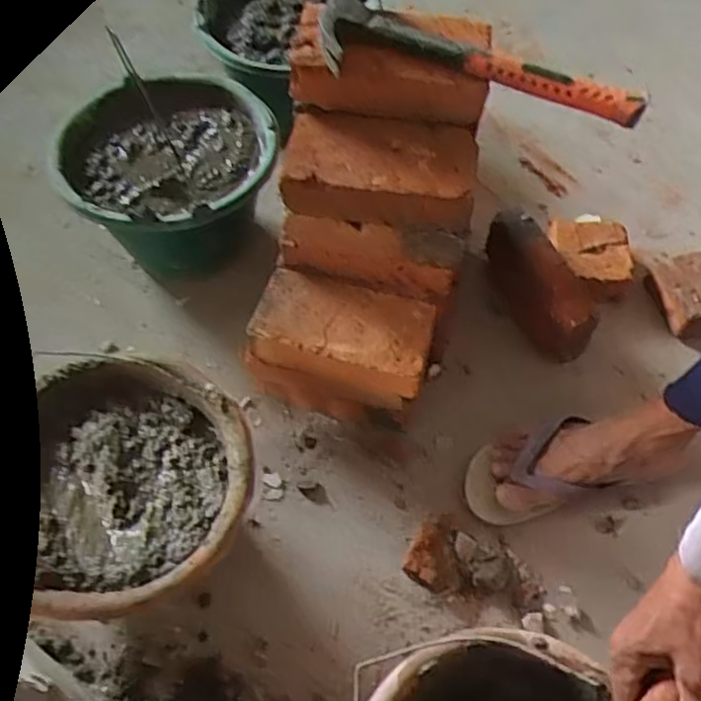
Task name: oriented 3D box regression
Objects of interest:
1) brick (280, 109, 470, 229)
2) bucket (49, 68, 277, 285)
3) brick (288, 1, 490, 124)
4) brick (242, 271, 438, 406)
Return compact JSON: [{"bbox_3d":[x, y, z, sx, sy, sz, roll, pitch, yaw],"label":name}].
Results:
[{"bbox_3d":[0.028,-0.177,0.680,0.181,0.058,0.096,5,58,3],"label":"brick"},{"bbox_3d":[-0.217,-0.195,0.895,0.227,0.196,0.232,1,59,-1],"label":"bucket"},{"bbox_3d":[0.038,-0.280,0.667,0.183,0.072,0.078,3,58,2],"label":"brick"},{"bbox_3d":[-0.007,-0.015,0.766,0.187,0.080,0.098,14,59,9],"label":"brick"}]

